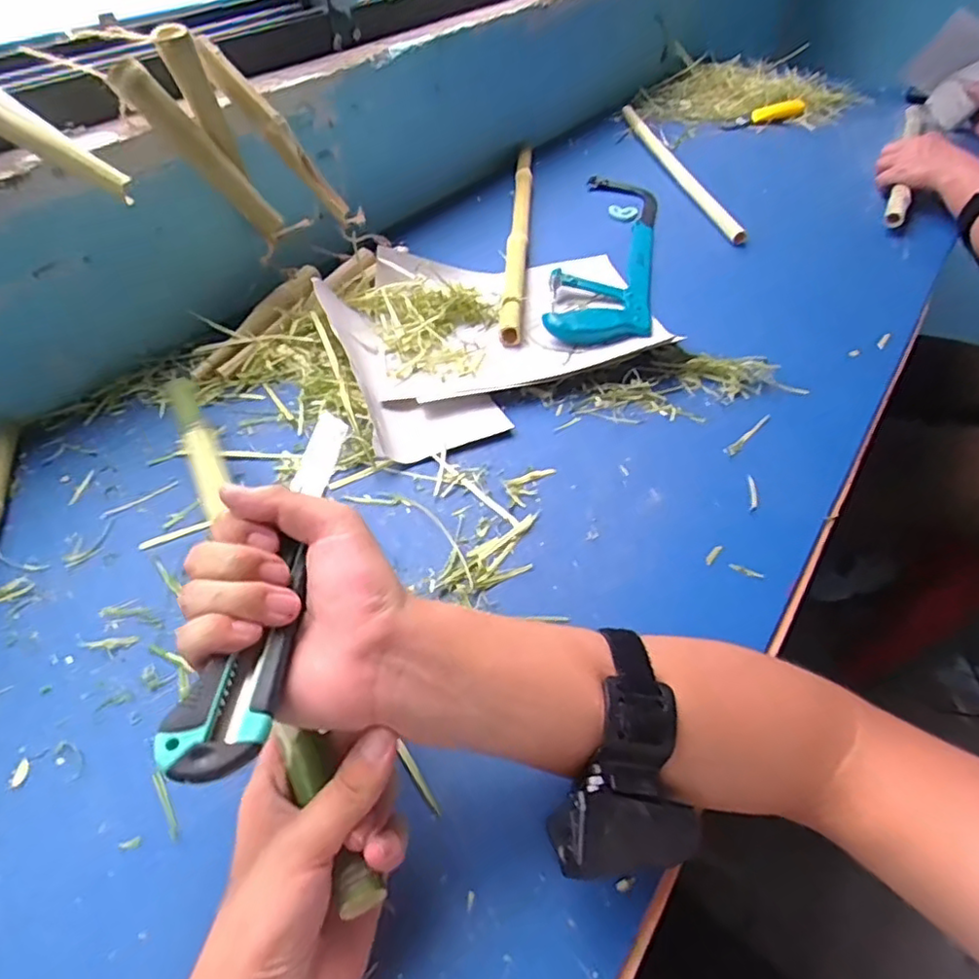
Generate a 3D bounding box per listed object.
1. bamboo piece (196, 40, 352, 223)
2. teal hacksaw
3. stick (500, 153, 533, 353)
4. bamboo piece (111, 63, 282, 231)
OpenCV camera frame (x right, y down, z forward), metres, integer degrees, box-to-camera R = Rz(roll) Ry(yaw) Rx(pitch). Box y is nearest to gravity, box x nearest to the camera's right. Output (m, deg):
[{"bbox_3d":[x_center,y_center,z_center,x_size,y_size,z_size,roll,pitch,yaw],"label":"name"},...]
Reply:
[{"bbox_3d":[-0.199,-0.335,0.596,0.022,0.181,0.020,-22,43,26],"label":"bamboo piece"},{"bbox_3d":[0.147,-0.295,0.760,0.108,0.022,0.405,10,50,6],"label":"teal hacksaw"},{"bbox_3d":[0.037,-0.328,0.784,0.025,0.021,0.476,4,49,1],"label":"stick"},{"bbox_3d":[-0.249,-0.298,0.554,0.024,0.162,0.029,-25,46,22],"label":"bamboo piece"}]

